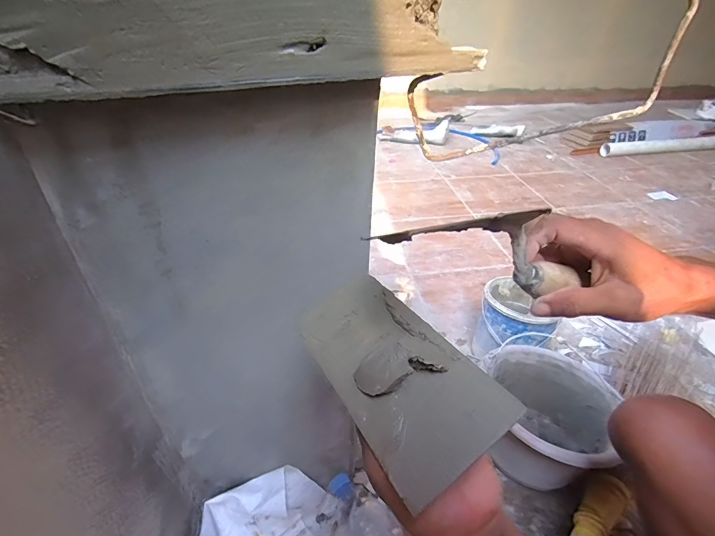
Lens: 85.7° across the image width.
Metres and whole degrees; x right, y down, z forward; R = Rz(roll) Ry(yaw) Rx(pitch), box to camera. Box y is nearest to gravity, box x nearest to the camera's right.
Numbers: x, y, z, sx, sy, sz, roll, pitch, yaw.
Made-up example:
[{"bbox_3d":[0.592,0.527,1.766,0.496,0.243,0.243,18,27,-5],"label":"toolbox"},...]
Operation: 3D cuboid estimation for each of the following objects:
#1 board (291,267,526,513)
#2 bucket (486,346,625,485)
[{"bbox_3d":[0.019,0.063,0.262,0.081,0.018,0.157,-39,48,-10],"label":"board"},{"bbox_3d":[0.329,0.276,0.712,0.223,0.163,0.238,26,41,30],"label":"bucket"}]

